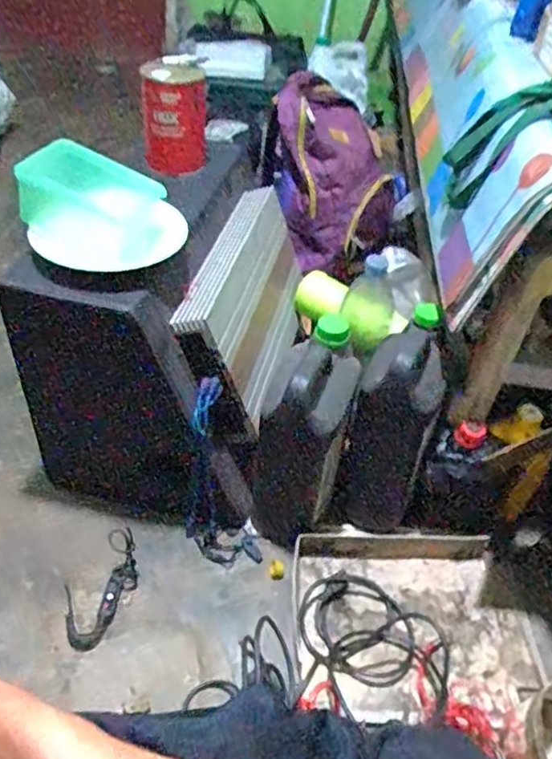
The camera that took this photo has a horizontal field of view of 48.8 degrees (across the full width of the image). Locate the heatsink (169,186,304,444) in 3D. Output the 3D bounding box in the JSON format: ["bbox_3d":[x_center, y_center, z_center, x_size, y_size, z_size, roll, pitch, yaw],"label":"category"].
[{"bbox_3d":[-0.035,-0.121,0.994,0.062,0.241,0.394,-7,37,25],"label":"heatsink"}]

